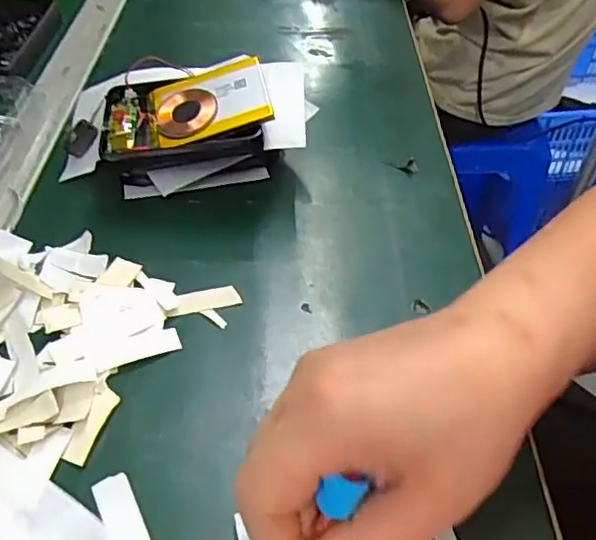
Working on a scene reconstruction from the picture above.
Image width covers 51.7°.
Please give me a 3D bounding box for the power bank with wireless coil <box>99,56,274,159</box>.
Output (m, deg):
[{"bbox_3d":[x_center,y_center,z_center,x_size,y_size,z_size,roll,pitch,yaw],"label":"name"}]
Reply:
[{"bbox_3d":[-0.077,-0.108,0.410,0.114,0.009,0.067,-14,58,6],"label":"power bank with wireless coil"}]

